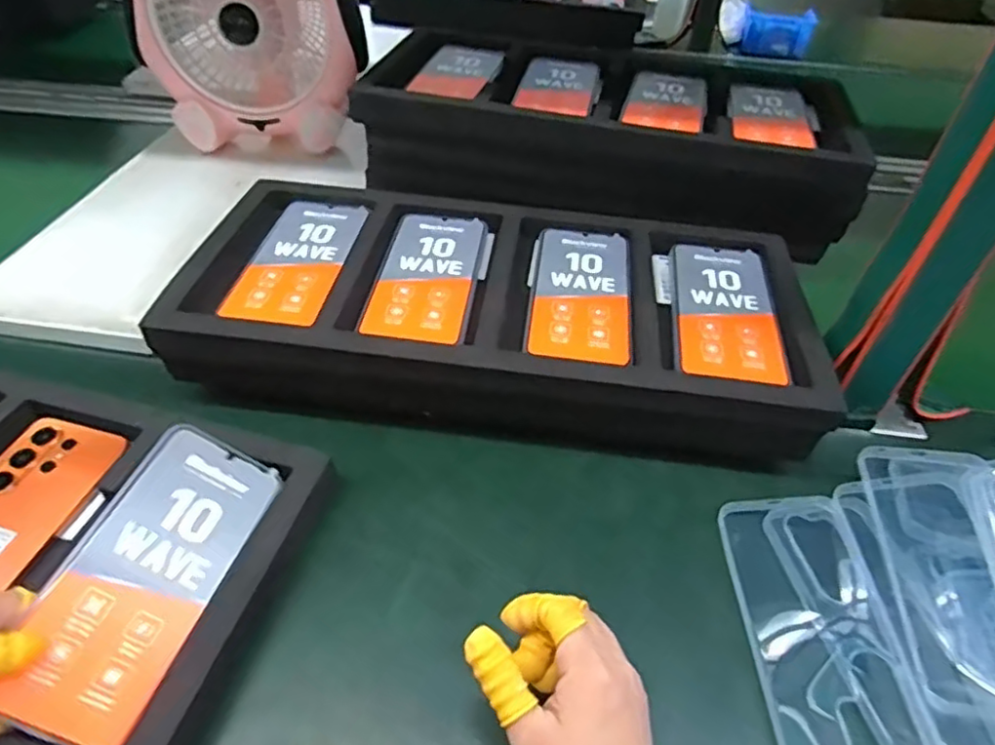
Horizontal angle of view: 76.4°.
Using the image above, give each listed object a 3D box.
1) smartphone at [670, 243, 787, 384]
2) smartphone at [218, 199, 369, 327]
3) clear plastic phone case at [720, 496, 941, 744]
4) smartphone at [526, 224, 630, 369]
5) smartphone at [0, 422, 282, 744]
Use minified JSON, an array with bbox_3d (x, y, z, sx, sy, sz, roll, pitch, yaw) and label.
[{"bbox_3d":[0.180,-0.051,0.501,0.073,0.012,0.169,8,44,4],"label":"smartphone"},{"bbox_3d":[-0.163,-0.096,0.524,0.074,0.008,0.167,7,43,3],"label":"smartphone"},{"bbox_3d":[0.197,0.155,0.389,0.081,0.011,0.175,-8,43,9],"label":"clear plastic phone case"},{"bbox_3d":[0.068,-0.067,0.511,0.074,0.008,0.173,7,44,3],"label":"smartphone"},{"bbox_3d":[-0.198,0.113,0.361,0.076,0.004,0.170,33,50,-13],"label":"smartphone"}]

